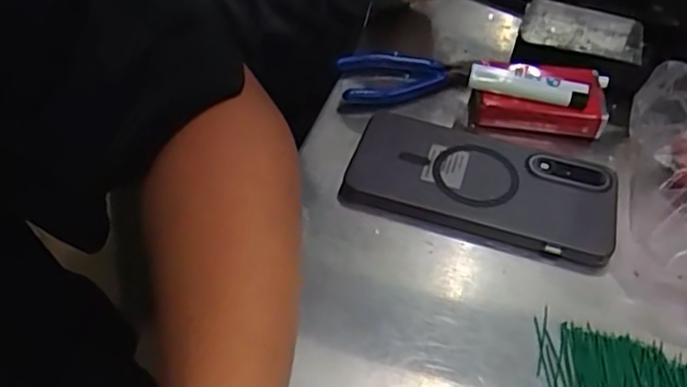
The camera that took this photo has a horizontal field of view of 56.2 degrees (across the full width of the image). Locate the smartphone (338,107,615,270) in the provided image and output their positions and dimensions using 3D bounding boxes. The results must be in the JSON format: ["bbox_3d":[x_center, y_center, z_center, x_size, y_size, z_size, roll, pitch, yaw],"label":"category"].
[{"bbox_3d":[0.087,-0.010,0.408,0.161,0.015,0.086,15,47,10],"label":"smartphone"}]

